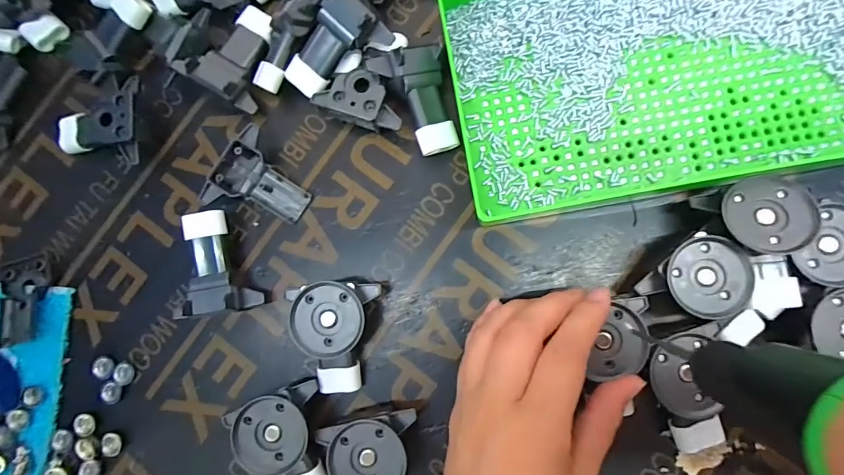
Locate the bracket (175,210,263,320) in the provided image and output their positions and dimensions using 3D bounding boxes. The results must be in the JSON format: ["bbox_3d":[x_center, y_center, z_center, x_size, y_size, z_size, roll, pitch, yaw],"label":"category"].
[{"bbox_3d":[-0.125,0.015,0.248,0.043,0.024,0.063,-8,84,5],"label":"bracket"}]

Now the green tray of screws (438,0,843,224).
[{"bbox_3d":[0.139,-0.102,0.231,0.238,0.039,0.150,-10,83,4],"label":"green tray of screws"}]

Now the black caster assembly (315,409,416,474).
[{"bbox_3d":[-0.031,0.132,0.224,0.053,0.029,0.065,-3,84,5],"label":"black caster assembly"}]

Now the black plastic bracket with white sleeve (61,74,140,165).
[{"bbox_3d":[-0.214,-0.081,0.268,0.065,0.026,0.053,10,85,6],"label":"black plastic bracket with white sleeve"}]

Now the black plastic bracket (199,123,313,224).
[{"bbox_3d":[-0.102,-0.033,0.254,0.056,0.021,0.054,32,88,8],"label":"black plastic bracket"}]

